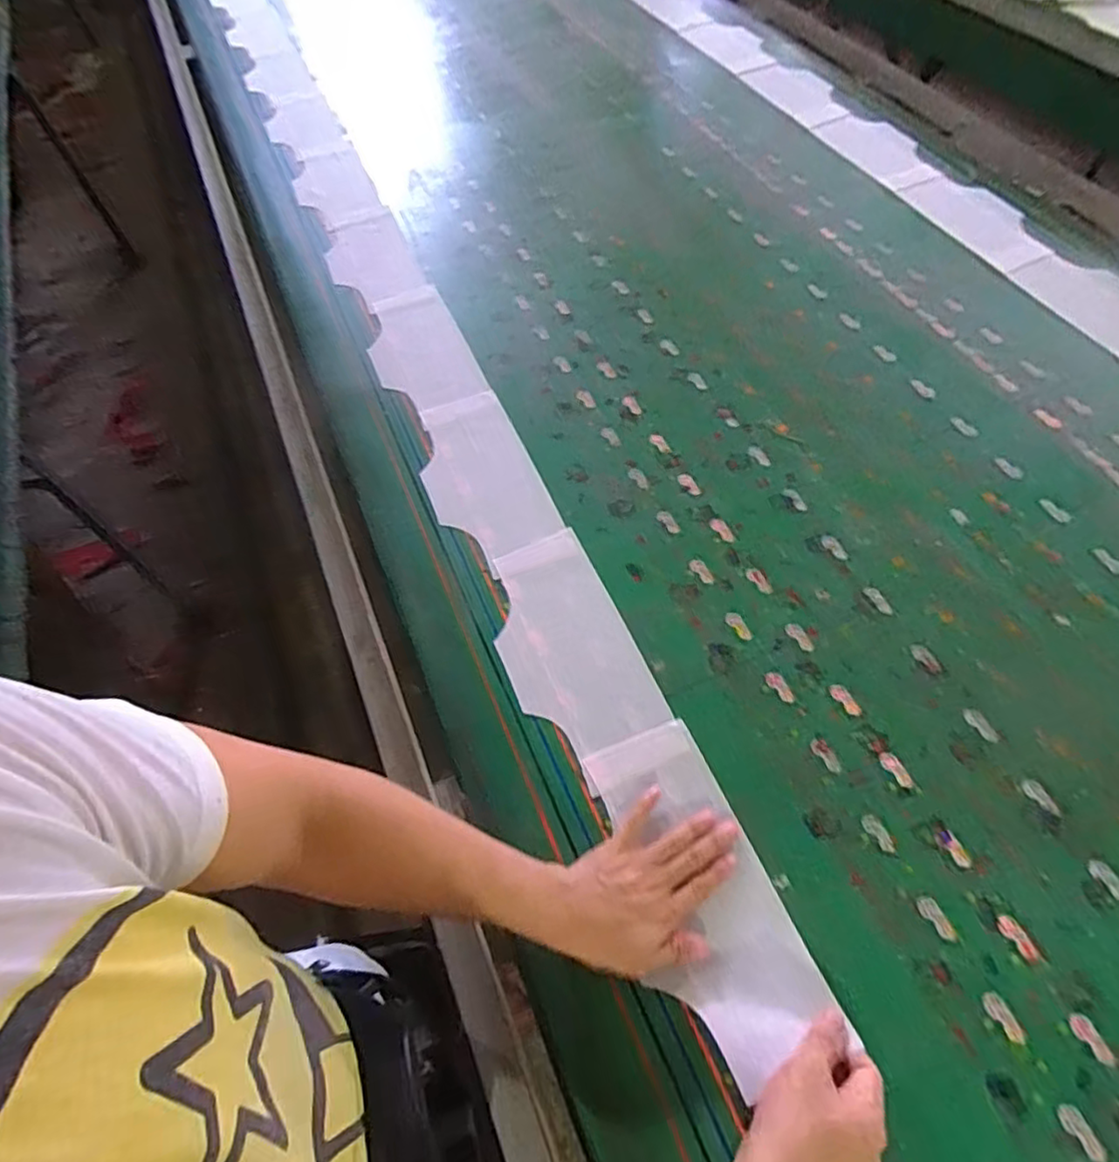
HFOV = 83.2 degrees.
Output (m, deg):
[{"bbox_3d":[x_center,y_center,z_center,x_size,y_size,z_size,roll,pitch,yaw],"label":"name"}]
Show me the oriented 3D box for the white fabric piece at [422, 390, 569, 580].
[{"bbox_3d":[-0.101,-0.135,0.799,0.136,0.013,0.261,-21,64,-9],"label":"white fabric piece"}]

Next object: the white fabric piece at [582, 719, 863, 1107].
[{"bbox_3d":[0.120,0.262,0.548,0.115,0.017,0.273,-20,60,-8],"label":"white fabric piece"}]

